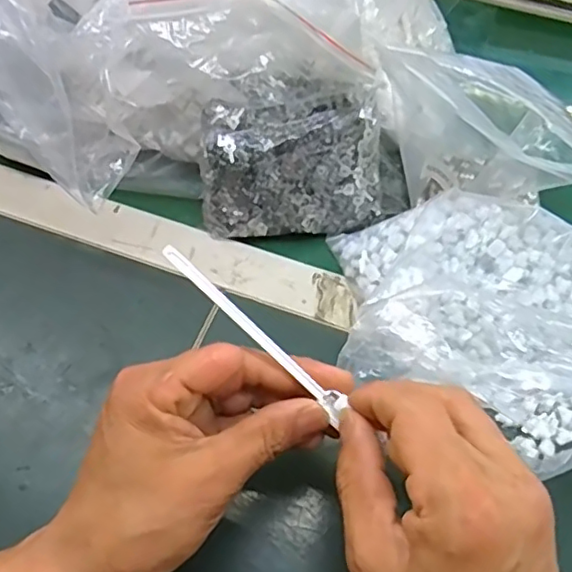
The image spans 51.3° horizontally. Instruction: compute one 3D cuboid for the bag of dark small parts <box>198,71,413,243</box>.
[{"bbox_3d":[0.015,-0.087,0.406,0.147,0.097,0.062,-4,60,-2],"label":"bag of dark small parts"}]

